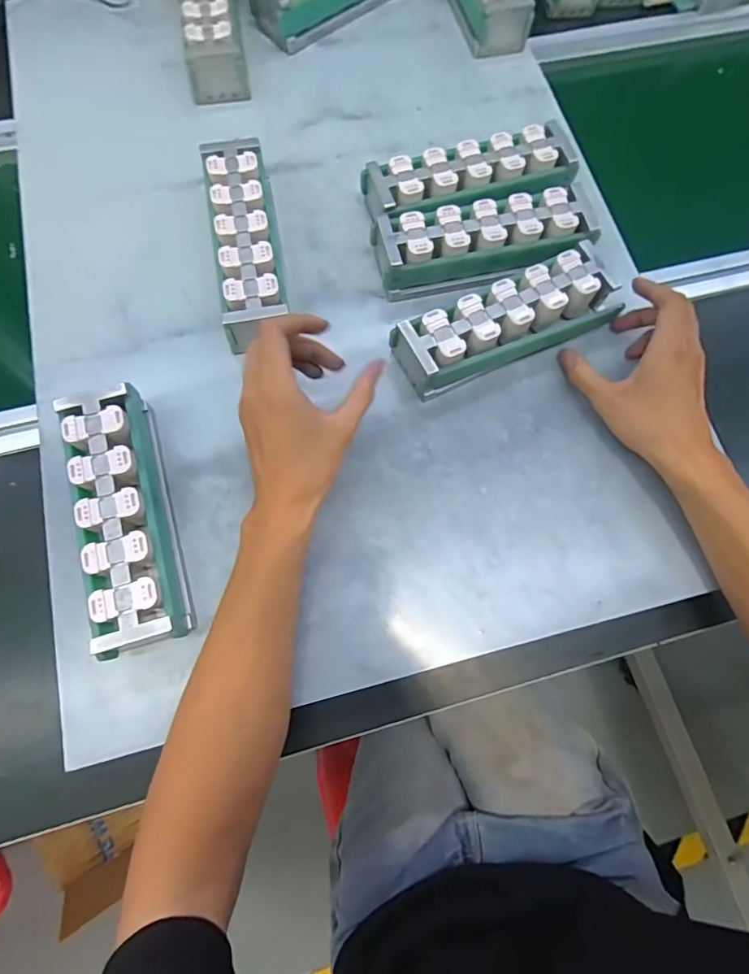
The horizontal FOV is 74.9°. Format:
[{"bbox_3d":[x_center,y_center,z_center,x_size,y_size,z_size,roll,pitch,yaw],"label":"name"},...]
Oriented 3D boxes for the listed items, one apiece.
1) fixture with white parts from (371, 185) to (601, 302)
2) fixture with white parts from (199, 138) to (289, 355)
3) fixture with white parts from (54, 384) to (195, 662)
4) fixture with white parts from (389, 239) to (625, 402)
[{"bbox_3d":[0.098,-0.219,0.441,0.192,0.048,0.063,-11,74,-5],"label":"fixture with white parts"},{"bbox_3d":[-0.113,-0.216,0.435,0.054,0.049,0.198,-10,74,-4],"label":"fixture with white parts"},{"bbox_3d":[-0.186,0.022,0.364,0.054,0.047,0.190,-16,75,-6],"label":"fixture with white parts"},{"bbox_3d":[0.112,-0.140,0.419,0.192,0.048,0.063,-24,76,-8],"label":"fixture with white parts"}]

